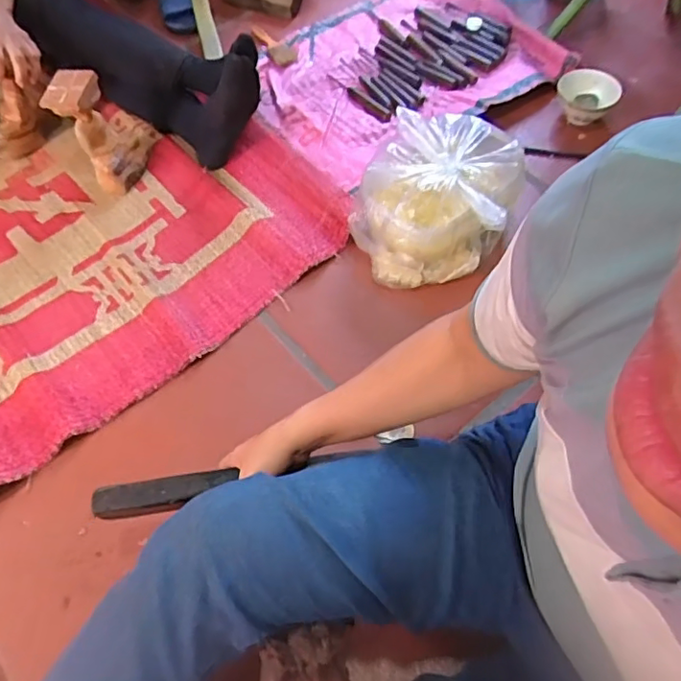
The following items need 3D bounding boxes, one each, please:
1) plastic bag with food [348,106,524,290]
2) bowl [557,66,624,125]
[{"bbox_3d":[0.149,-0.211,0.889,0.209,0.152,0.255,19,61,15],"label":"plastic bag with food"},{"bbox_3d":[0.439,-0.438,1.021,0.103,0.058,0.098,0,59,0],"label":"bowl"}]

